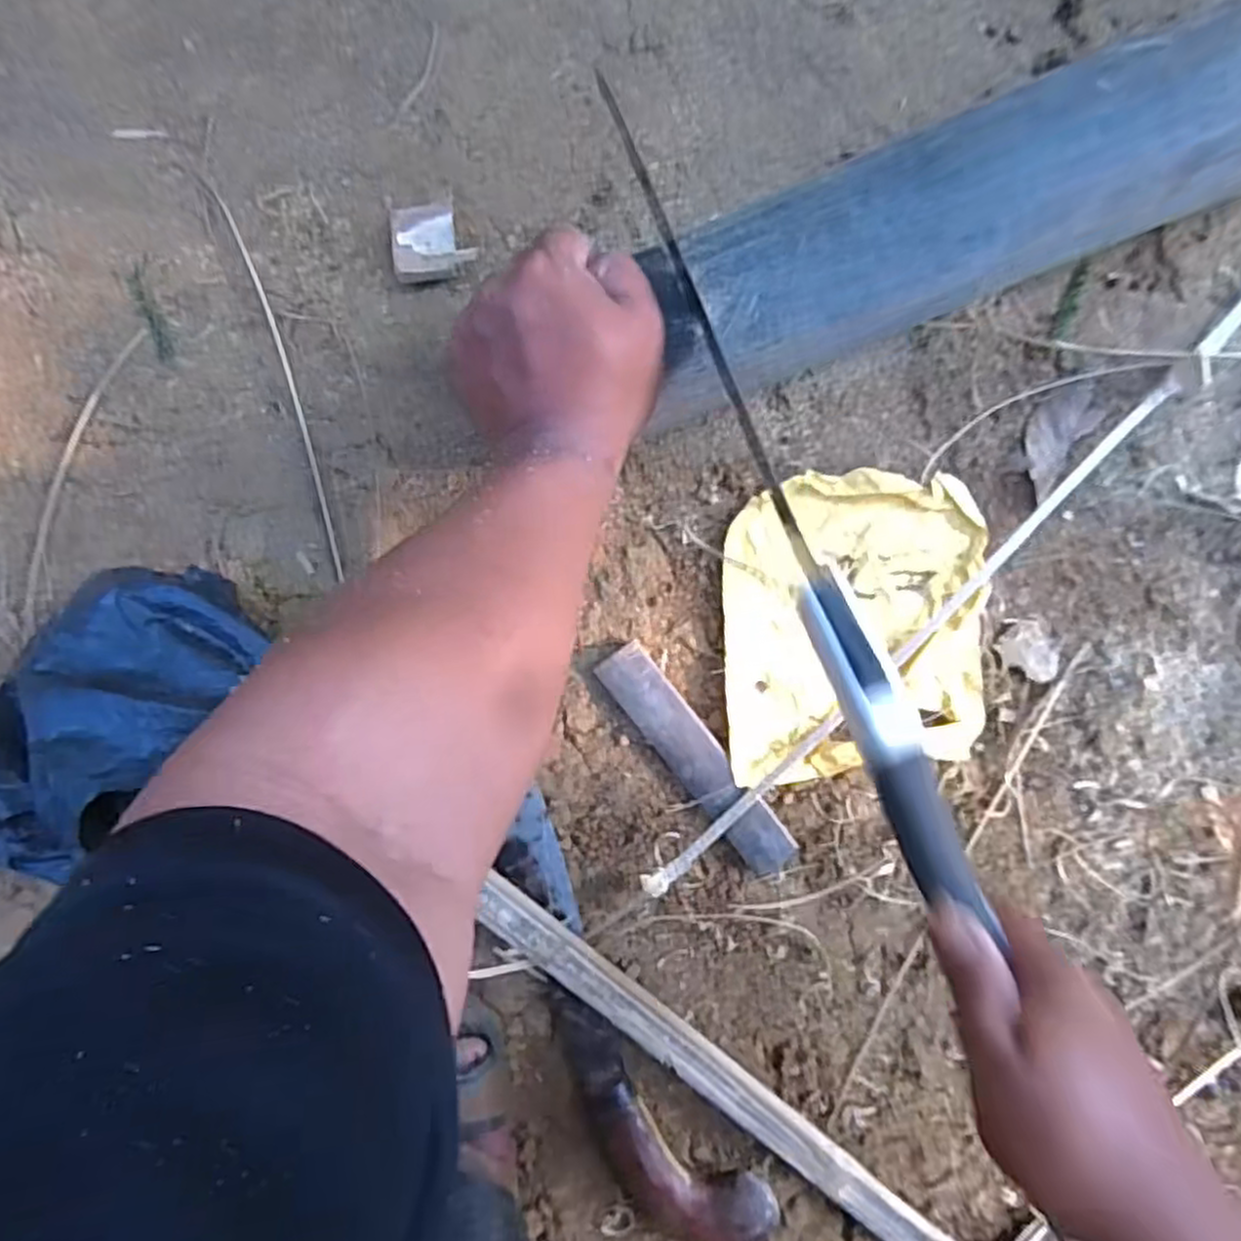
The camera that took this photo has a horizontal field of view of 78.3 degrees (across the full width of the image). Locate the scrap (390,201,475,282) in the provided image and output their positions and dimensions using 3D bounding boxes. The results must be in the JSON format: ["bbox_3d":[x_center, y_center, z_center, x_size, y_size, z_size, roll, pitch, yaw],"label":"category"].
[{"bbox_3d":[-0.111,-0.224,0.453,0.047,0.014,0.044,-6,93,2],"label":"scrap"}]

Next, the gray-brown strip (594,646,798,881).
[{"bbox_3d":[0.048,0.085,0.467,0.032,0.015,0.163,-38,92,3],"label":"gray-brown strip"}]

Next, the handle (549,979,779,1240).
[{"bbox_3d":[0.011,0.322,0.482,0.072,0.035,0.196,-44,91,3],"label":"handle"}]

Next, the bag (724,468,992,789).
[{"bbox_3d":[0.143,0.002,0.462,0.156,0.015,0.176,-2,93,2],"label":"bag"}]

